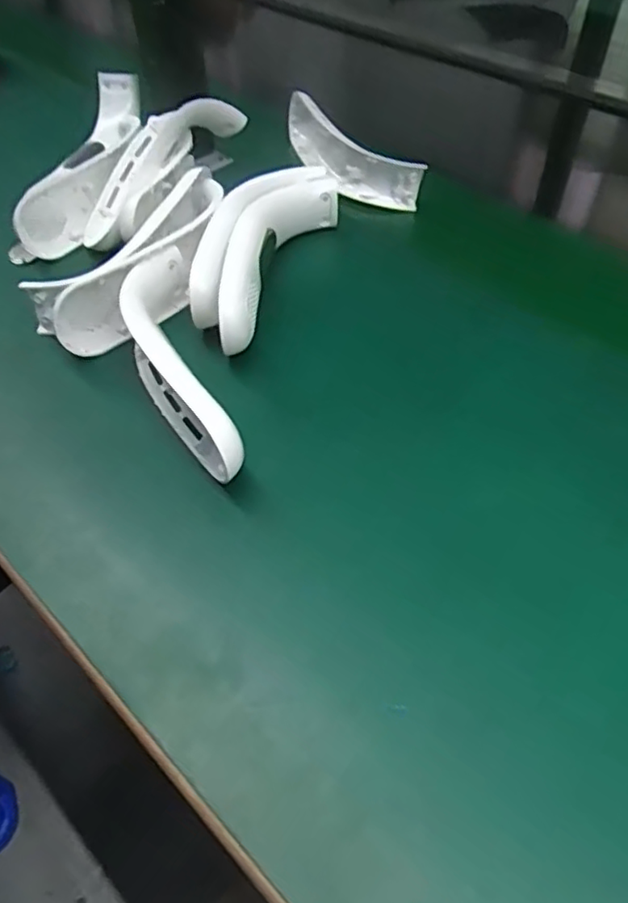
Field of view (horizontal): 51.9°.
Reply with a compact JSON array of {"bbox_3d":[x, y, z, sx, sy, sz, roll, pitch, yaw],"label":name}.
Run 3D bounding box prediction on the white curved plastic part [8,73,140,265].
[{"bbox_3d":[-0.208,-0.267,0.599,0.075,0.057,0.255,3,49,4],"label":"white curved plastic part"}]

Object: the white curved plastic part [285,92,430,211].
[{"bbox_3d":[0.030,-0.300,0.642,0.051,0.056,0.191,-23,53,-18],"label":"white curved plastic part"}]

